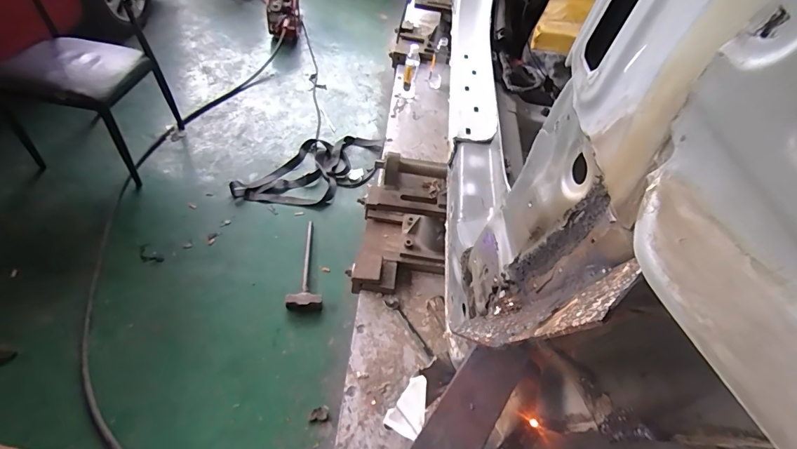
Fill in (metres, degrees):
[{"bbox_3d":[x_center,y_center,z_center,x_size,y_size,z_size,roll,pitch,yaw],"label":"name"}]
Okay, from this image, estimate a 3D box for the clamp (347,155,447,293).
[{"bbox_3d":[0.004,-0.005,1.009,0.210,0.294,0.255,12,49,0],"label":"clamp"}]

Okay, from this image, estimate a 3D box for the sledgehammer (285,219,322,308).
[{"bbox_3d":[-0.392,0.150,1.668,0.133,0.053,0.447,-4,51,-8],"label":"sledgehammer"}]

